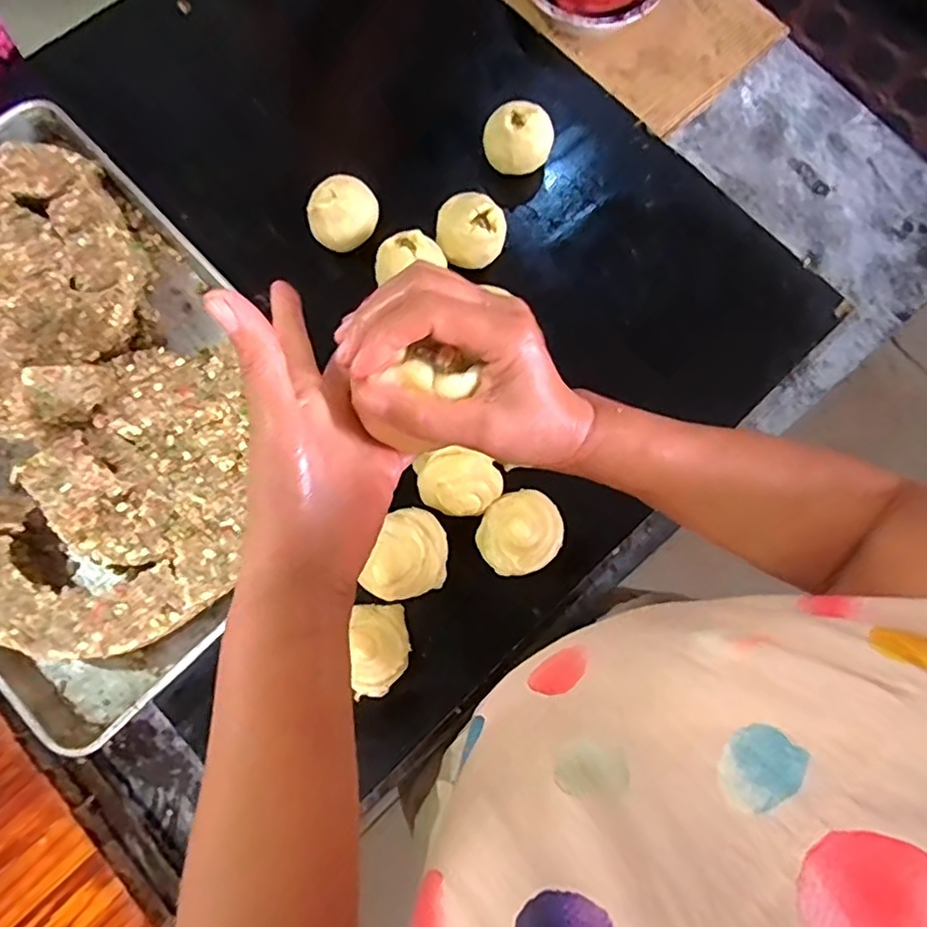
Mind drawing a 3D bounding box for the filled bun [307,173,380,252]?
[{"bbox_3d":[-0.133,-0.276,0.674,0.074,0.060,0.069,0,77,-2],"label":"filled bun"}]

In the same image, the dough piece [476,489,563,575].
[{"bbox_3d":[0.059,0.069,0.616,0.086,0.029,0.077,-32,80,-8],"label":"dough piece"}]

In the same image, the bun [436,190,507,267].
[{"bbox_3d":[0.008,-0.254,0.674,0.076,0.060,0.068,11,75,0],"label":"bun"}]

